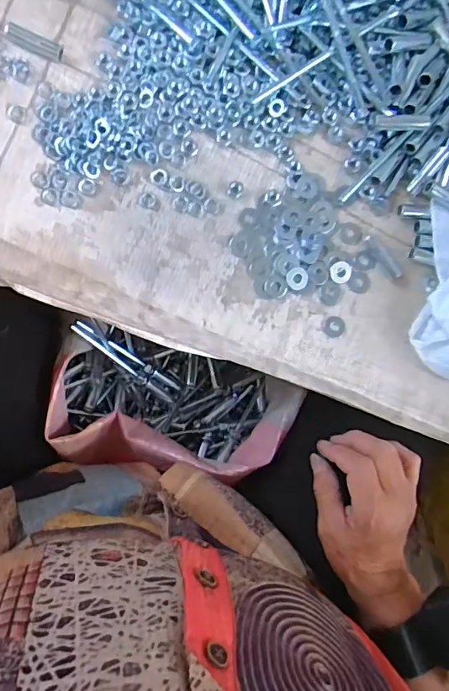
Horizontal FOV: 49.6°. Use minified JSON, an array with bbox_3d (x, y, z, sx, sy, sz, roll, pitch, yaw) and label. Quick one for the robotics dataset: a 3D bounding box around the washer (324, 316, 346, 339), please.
[{"bbox_3d":[0.093,-0.016,0.406,0.017,0.004,0.018,0,89,-7],"label":"washer"}]

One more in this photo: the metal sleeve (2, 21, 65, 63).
[{"bbox_3d":[-0.149,-0.238,0.379,0.044,0.013,0.012,25,86,-6],"label":"metal sleeve"}]

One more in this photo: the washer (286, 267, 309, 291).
[{"bbox_3d":[0.060,-0.055,0.400,0.019,0.004,0.019,-1,96,-7],"label":"washer"}]

